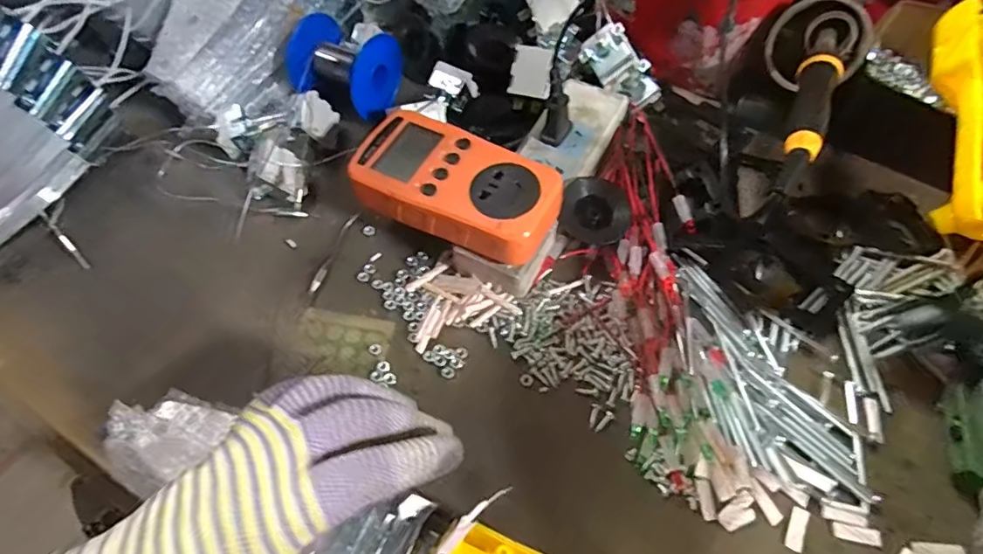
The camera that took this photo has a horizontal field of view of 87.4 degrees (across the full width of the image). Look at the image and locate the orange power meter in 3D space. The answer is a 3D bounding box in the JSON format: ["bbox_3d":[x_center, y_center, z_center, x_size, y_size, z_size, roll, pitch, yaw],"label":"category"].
[{"bbox_3d":[-0.022,-0.057,0.322,0.127,0.024,0.066,24,64,14],"label":"orange power meter"}]

